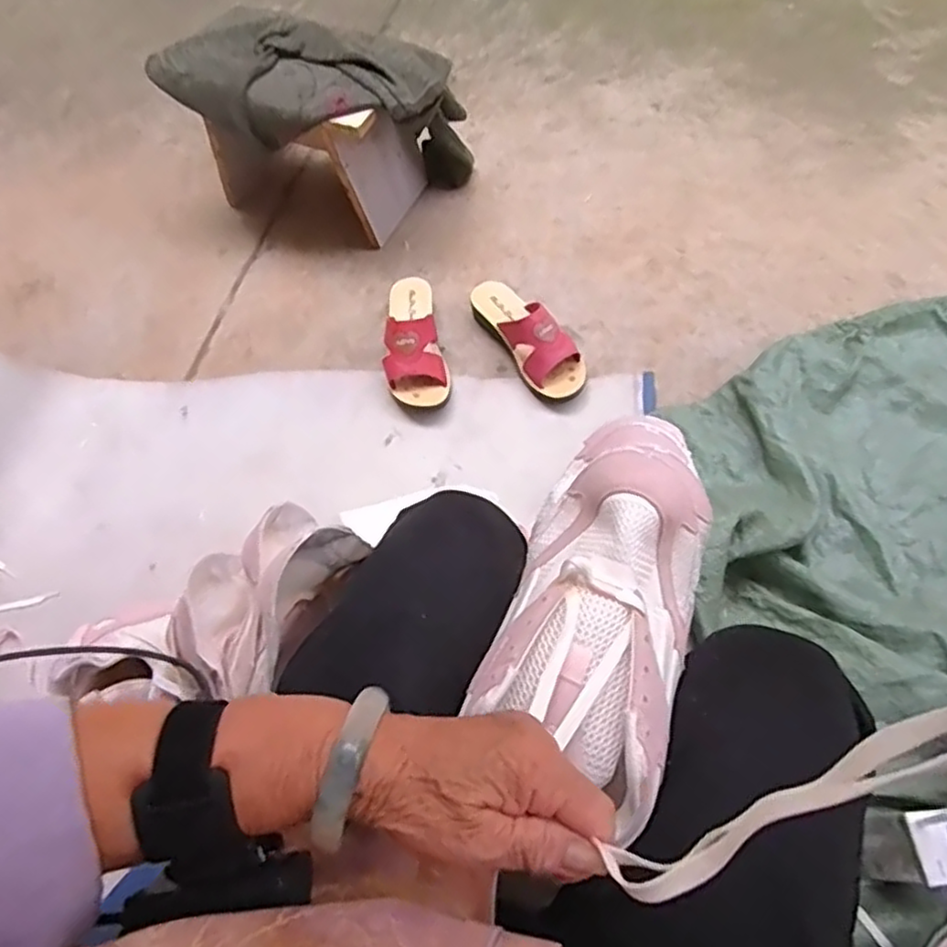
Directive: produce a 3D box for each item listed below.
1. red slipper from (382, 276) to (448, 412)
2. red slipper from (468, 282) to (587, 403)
[{"bbox_3d":[-0.091,-0.197,1.001,0.082,0.080,0.220,-10,64,-1],"label":"red slipper"},{"bbox_3d":[0.078,-0.204,0.983,0.080,0.097,0.224,-29,66,-10],"label":"red slipper"}]

